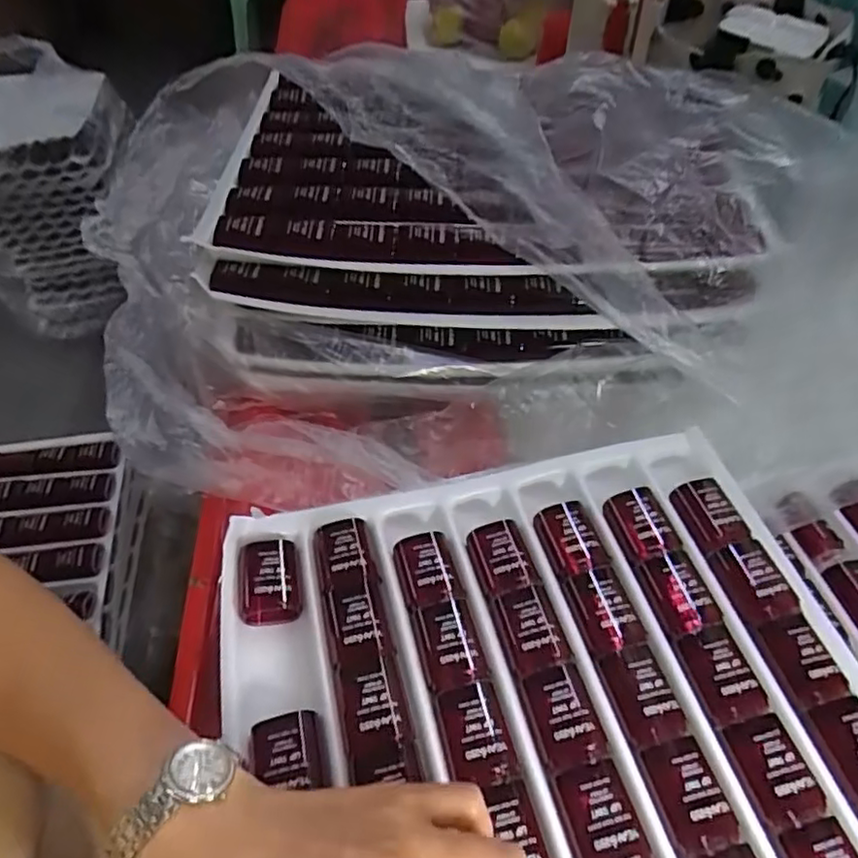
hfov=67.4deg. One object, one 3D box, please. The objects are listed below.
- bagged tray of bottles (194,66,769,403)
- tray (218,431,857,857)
[{"bbox_3d":[0.034,-0.170,0.497,0.366,0.149,0.271,3,48,1],"label":"bagged tray of bottles"},{"bbox_3d":[0.071,0.170,0.272,0.299,0.026,0.374,-10,49,-11],"label":"tray"}]

